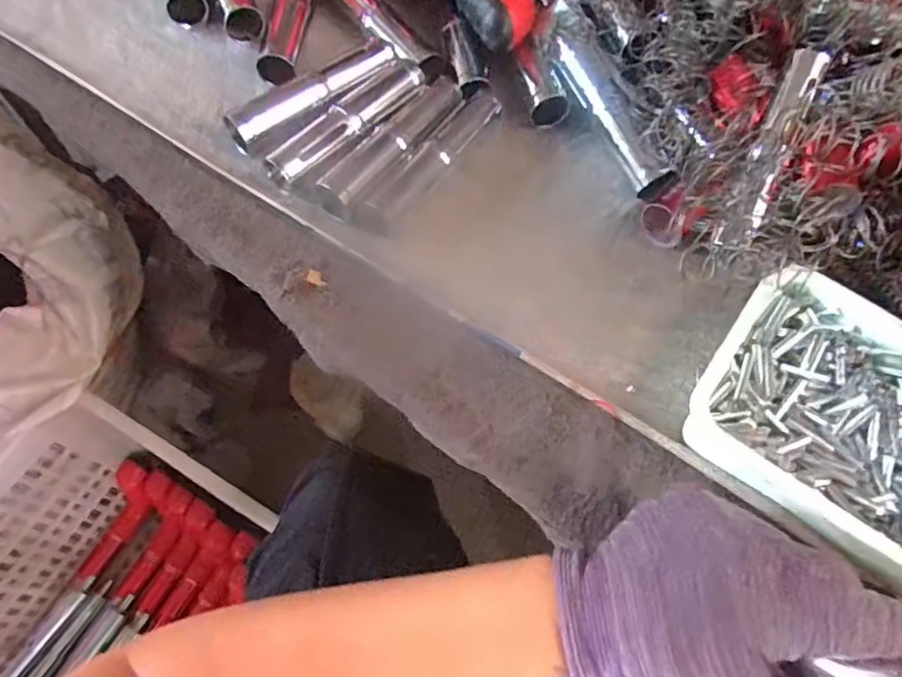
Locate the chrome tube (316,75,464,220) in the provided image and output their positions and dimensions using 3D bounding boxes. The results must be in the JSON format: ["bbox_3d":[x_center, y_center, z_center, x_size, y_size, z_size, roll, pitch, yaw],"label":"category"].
[{"bbox_3d":[-0.036,-0.129,0.395,0.029,0.022,0.127,35,68,13],"label":"chrome tube"}]

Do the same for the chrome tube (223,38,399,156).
[{"bbox_3d":[-0.091,-0.167,0.410,0.127,0.024,0.030,-38,72,-18],"label":"chrome tube"}]

